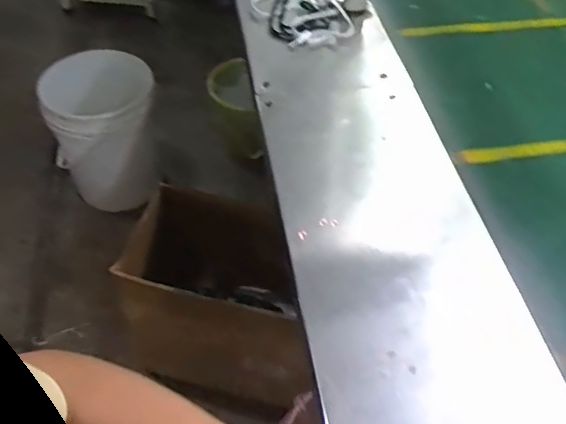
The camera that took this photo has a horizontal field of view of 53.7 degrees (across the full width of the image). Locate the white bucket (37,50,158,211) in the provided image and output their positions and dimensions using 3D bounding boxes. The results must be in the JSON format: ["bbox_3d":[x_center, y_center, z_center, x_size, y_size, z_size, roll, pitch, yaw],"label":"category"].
[{"bbox_3d":[-0.521,-0.239,1.664,0.300,0.388,0.378,-14,52,-13],"label":"white bucket"}]

